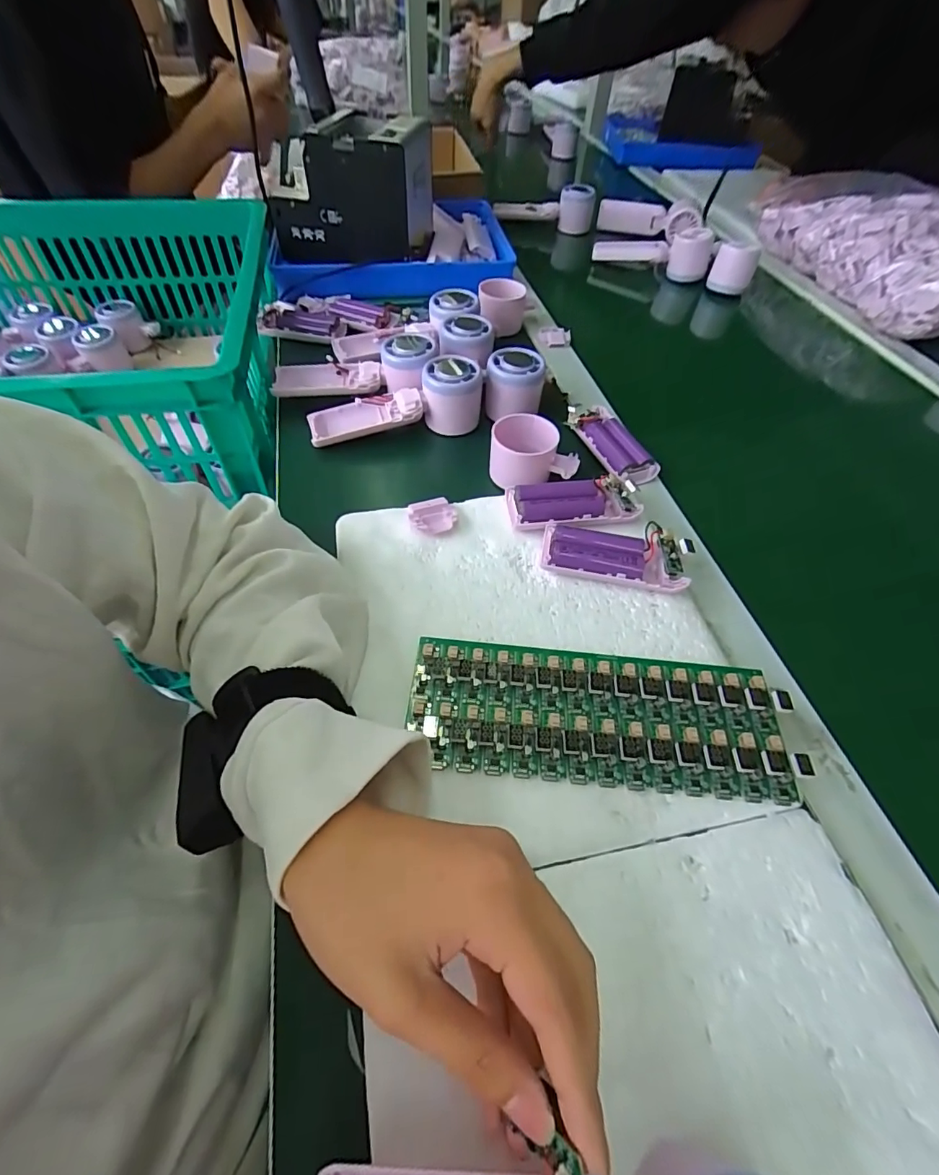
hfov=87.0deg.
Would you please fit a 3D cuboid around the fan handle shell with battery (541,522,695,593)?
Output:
[{"bbox_3d":[0.107,-0.023,0.365,0.104,0.028,0.042,9,53,4],"label":"fan handle shell with battery"}]

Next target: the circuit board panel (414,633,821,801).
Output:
[{"bbox_3d":[0.076,0.075,0.296,0.218,0.017,0.081,5,53,1],"label":"circuit board panel"}]

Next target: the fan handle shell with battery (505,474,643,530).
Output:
[{"bbox_3d":[0.083,-0.066,0.400,0.101,0.025,0.043,-1,53,-4],"label":"fan handle shell with battery"}]

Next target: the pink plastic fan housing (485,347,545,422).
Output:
[{"bbox_3d":[0.044,-0.198,0.482,0.056,0.047,0.056,5,53,1],"label":"pink plastic fan housing"}]

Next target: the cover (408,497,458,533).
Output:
[{"bbox_3d":[-0.029,-0.056,0.393,0.036,0.009,0.031,-9,54,-9],"label":"cover"}]

